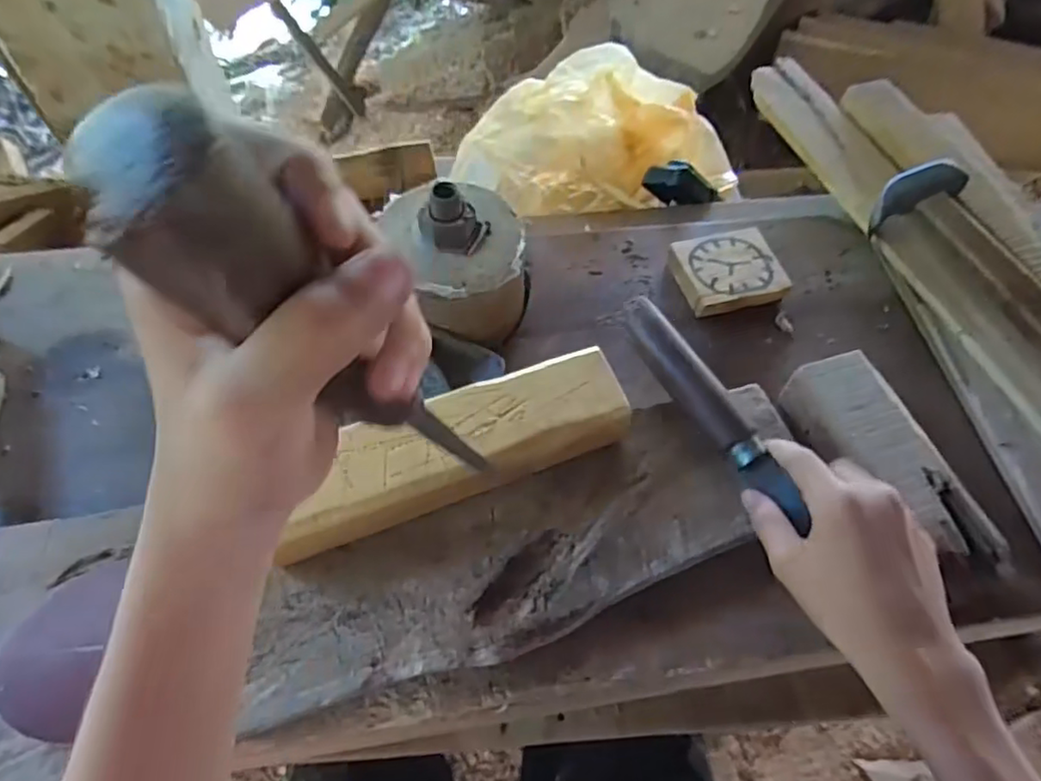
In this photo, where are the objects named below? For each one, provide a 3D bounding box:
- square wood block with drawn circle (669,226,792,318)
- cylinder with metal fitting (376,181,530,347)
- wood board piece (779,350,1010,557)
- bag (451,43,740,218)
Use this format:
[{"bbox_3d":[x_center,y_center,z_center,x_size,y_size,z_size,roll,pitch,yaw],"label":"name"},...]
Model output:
[{"bbox_3d":[0.161,-0.091,0.488,0.074,0.018,0.071,-10,60,-10],"label":"square wood block with drawn circle"},{"bbox_3d":[-0.044,-0.094,0.437,0.101,0.095,0.105,-24,63,-17],"label":"cylinder with metal fitting"},{"bbox_3d":[0.225,0.046,0.398,0.055,0.041,0.145,-13,61,-12],"label":"wood board piece"},{"bbox_3d":[0.057,-0.240,0.605,0.215,0.109,0.133,-11,60,-11],"label":"bag"}]

